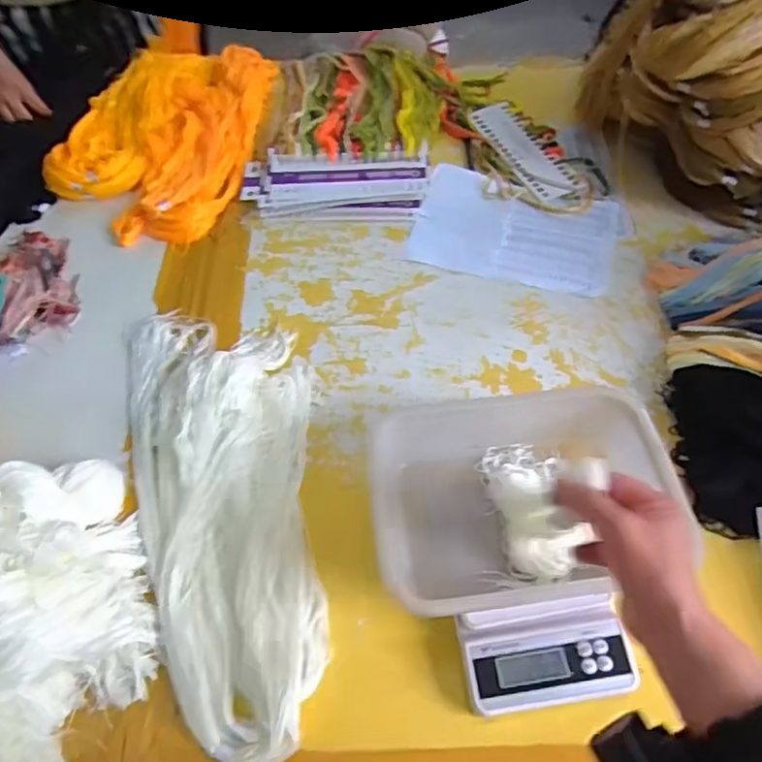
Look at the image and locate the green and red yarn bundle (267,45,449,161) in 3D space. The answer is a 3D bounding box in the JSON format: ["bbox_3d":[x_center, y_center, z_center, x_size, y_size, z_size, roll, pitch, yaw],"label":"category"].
[{"bbox_3d":[-0.039,-0.502,1.096,0.295,0.039,0.372,0,56,2],"label":"green and red yarn bundle"}]

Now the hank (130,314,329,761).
[{"bbox_3d":[-0.161,0.113,0.674,0.202,0.037,0.513,-14,57,-7],"label":"hank"}]

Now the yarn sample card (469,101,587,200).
[{"bbox_3d":[0.234,-0.382,1.026,0.084,0.006,0.244,-18,58,-16],"label":"yarn sample card"}]

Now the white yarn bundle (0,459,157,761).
[{"bbox_3d":[-0.345,0.228,0.552,0.249,0.074,0.359,-20,58,-11],"label":"white yarn bundle"}]

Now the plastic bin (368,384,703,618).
[{"bbox_3d":[0.128,0.107,0.604,0.273,0.077,0.200,-9,56,-4],"label":"plastic bin"}]

